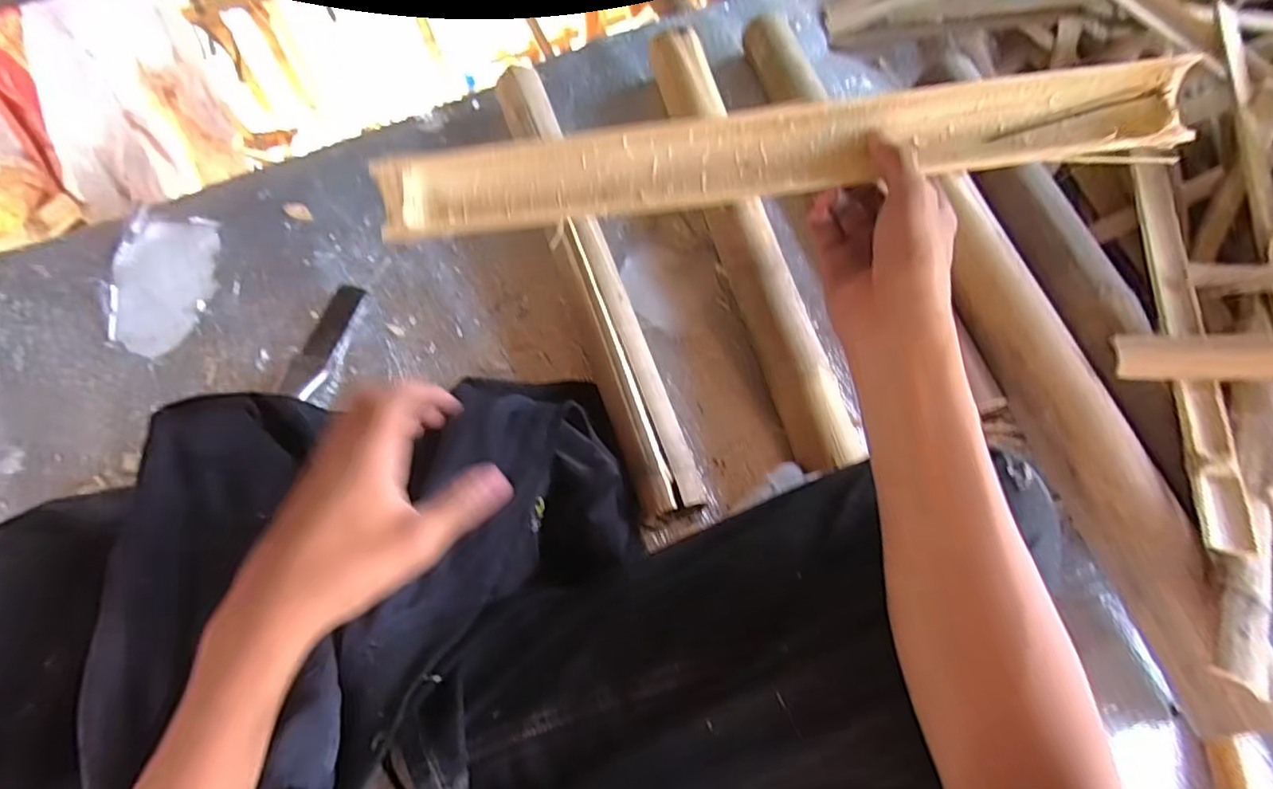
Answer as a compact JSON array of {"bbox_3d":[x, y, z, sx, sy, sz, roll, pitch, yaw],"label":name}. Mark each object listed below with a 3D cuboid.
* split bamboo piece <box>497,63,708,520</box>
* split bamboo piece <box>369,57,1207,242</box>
[{"bbox_3d":[-0.055,-0.126,0.625,0.066,0.045,0.517,-17,70,-9],"label":"split bamboo piece"},{"bbox_3d":[0.092,-0.153,0.406,0.508,0.044,0.051,-7,69,1],"label":"split bamboo piece"}]

